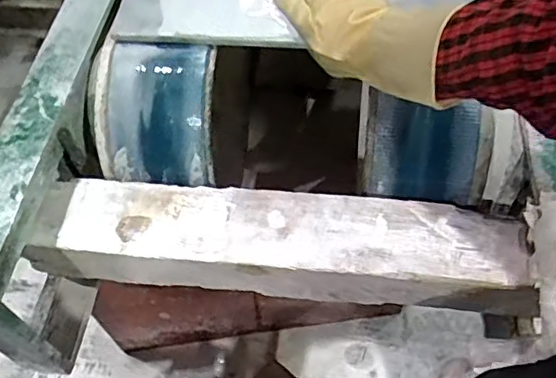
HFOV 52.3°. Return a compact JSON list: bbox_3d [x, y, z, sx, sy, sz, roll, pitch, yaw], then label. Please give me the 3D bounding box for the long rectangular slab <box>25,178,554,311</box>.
[{"bbox_3d":[-0.001,0.063,0.681,0.560,0.083,0.106,6,57,5],"label":"long rectangular slab"}]

